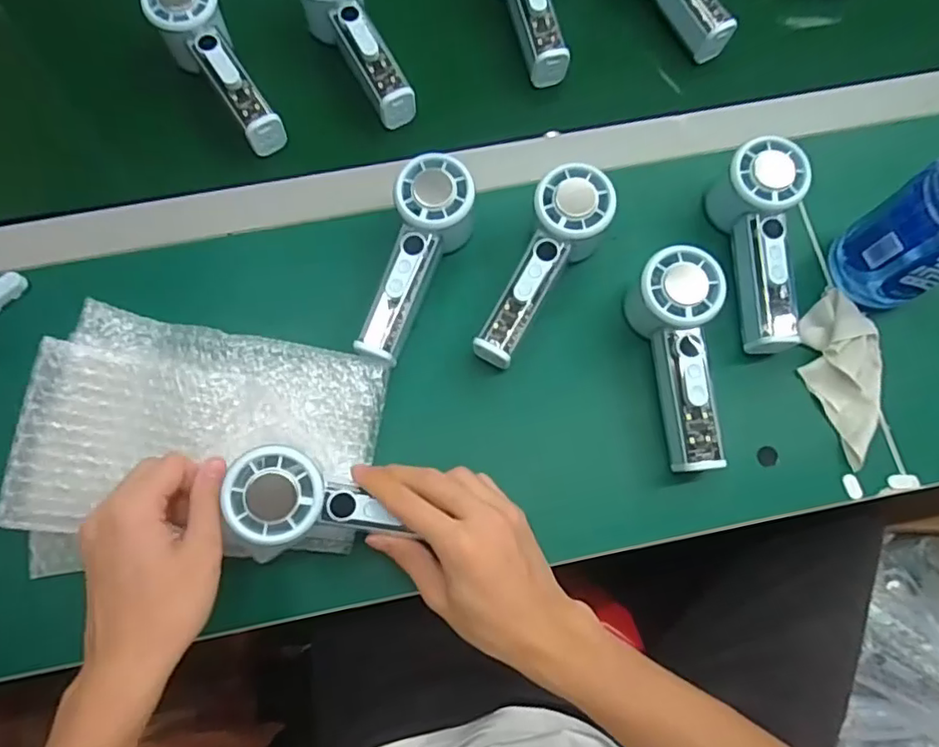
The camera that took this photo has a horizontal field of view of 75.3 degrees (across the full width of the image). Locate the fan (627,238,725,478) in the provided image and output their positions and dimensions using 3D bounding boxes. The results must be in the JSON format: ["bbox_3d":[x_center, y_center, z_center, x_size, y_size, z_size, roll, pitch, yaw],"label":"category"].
[{"bbox_3d":[0.148,-0.008,0.433,0.058,0.060,0.152,-1,75,-1],"label":"fan"}]

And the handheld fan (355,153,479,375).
[{"bbox_3d":[-0.047,-0.081,0.455,0.052,0.066,0.150,27,76,6],"label":"handheld fan"}]

